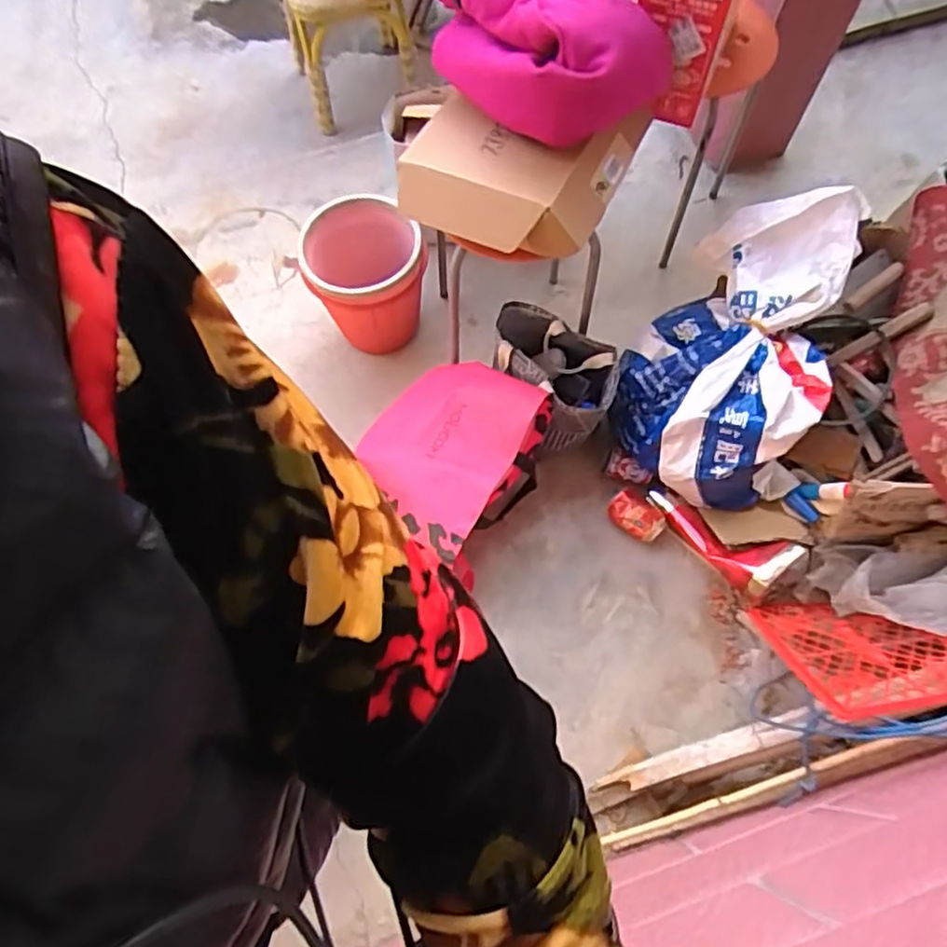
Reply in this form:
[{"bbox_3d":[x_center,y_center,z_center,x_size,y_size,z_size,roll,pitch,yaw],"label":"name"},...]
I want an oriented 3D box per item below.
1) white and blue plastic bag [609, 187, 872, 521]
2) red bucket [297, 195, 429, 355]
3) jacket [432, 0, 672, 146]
[{"bbox_3d":[0.485,-0.222,1.267,0.336,0.365,0.452,25,71,11],"label":"white and blue plastic bag"},{"bbox_3d":[-0.217,-0.433,1.457,0.226,0.264,0.224,-1,68,1],"label":"red bucket"},{"bbox_3d":[0.093,-0.673,1.021,0.404,0.168,0.213,31,72,13],"label":"jacket"}]

